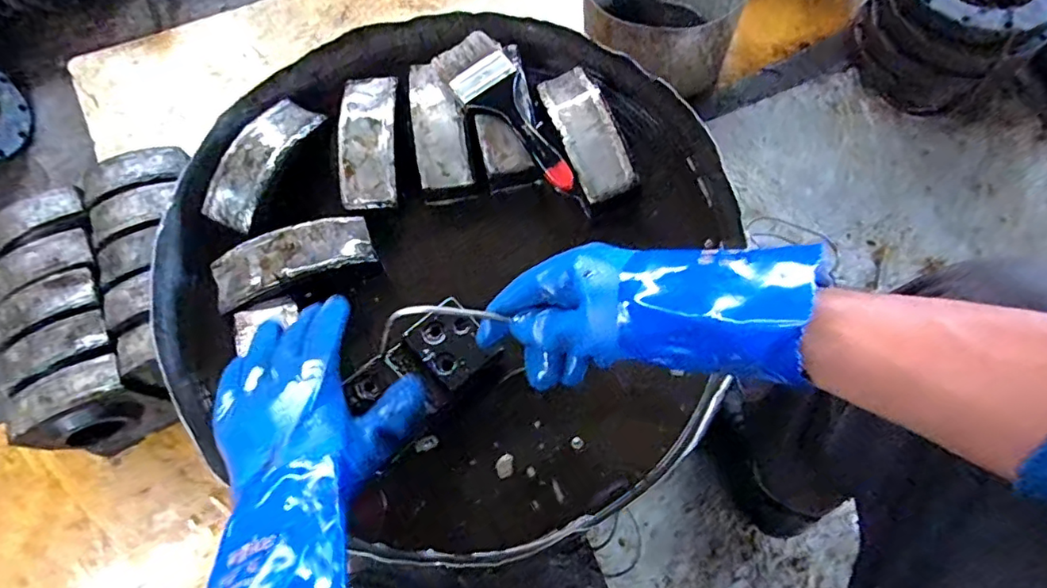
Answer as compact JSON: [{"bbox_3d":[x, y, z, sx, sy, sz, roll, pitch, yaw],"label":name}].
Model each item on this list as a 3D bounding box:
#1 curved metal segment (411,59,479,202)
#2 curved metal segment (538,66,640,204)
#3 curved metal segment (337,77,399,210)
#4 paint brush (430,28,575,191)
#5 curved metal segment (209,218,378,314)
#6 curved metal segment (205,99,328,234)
[{"bbox_3d":[-0.093,-0.187,0.620,0.066,0.044,0.164,-13,85,-4],"label":"curved metal segment"},{"bbox_3d":[0.066,-0.178,0.598,0.056,0.027,0.159,-21,71,-5],"label":"curved metal segment"},{"bbox_3d":[-0.169,-0.172,0.608,0.062,0.030,0.160,-5,71,1],"label":"curved metal segment"},{"bbox_3d":[-0.012,-0.193,0.587,0.066,0.025,0.204,-36,73,-10],"label":"paint brush"},{"bbox_3d":[-0.236,-0.037,0.566,0.156,0.030,0.062,-23,72,-6],"label":"curved metal segment"},{"bbox_3d":[-0.285,-0.147,0.598,0.065,0.027,0.156,21,73,9],"label":"curved metal segment"}]

